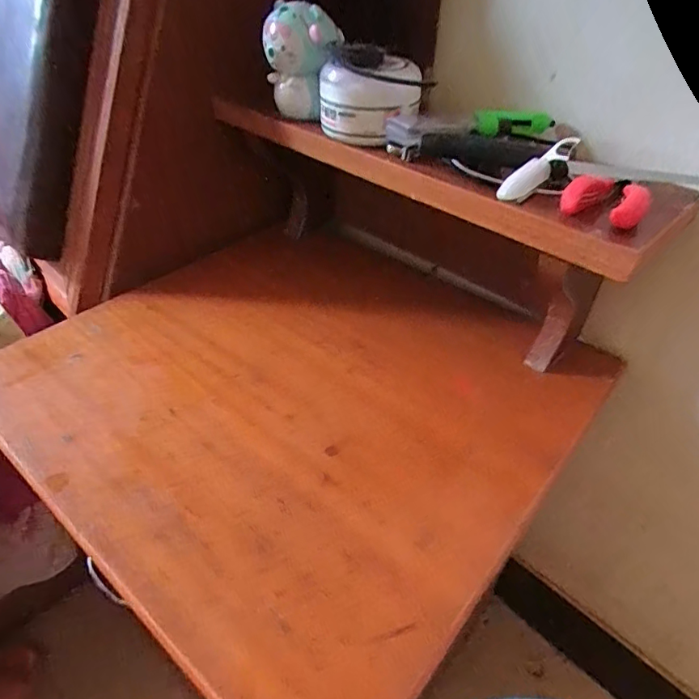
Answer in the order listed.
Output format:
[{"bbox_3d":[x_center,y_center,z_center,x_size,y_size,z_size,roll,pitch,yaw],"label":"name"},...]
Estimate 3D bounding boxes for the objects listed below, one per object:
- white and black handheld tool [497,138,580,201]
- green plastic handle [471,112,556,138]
[{"bbox_3d":[0.146,-0.139,0.391,0.076,0.018,0.012,-38,50,-6],"label":"white and black handheld tool"},{"bbox_3d":[0.147,-0.207,0.457,0.084,0.016,0.029,-10,42,-13],"label":"green plastic handle"}]

